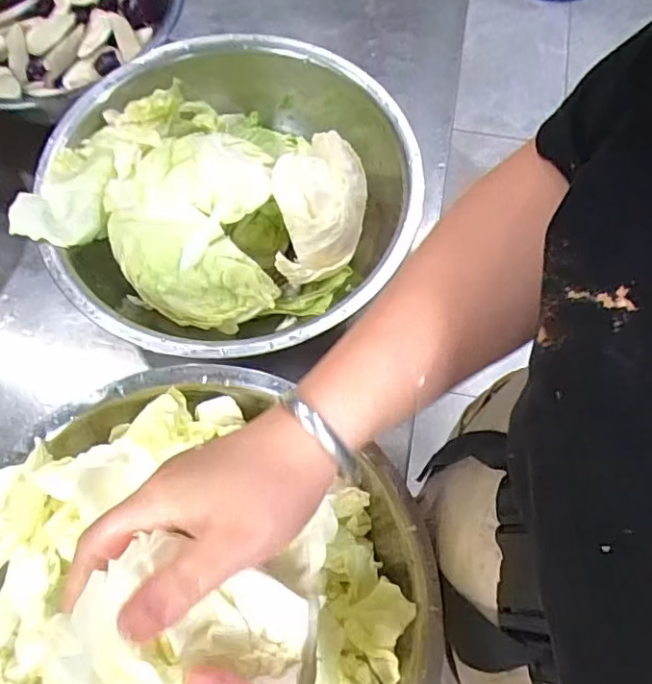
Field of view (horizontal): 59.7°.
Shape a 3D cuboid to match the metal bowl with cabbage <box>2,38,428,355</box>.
[{"bbox_3d":[-0.081,-0.139,0.543,0.322,0.122,0.328,0,69,0],"label":"metal bowl with cabbage"}]

